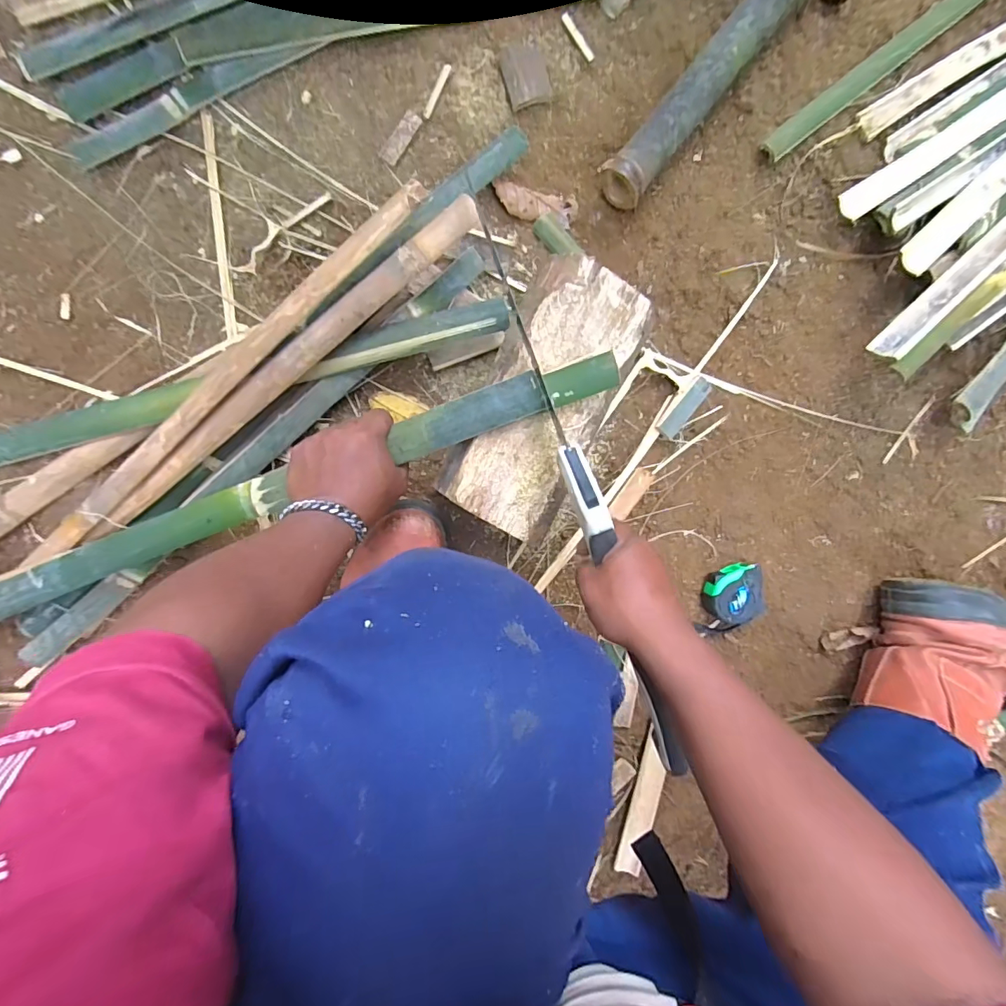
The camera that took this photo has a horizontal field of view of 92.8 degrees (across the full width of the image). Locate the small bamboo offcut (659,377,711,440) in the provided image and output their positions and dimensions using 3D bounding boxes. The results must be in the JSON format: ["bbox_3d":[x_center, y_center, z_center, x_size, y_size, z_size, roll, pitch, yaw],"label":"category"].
[{"bbox_3d":[0.223,-0.117,0.587,0.025,0.008,0.080,39,89,-7],"label":"small bamboo offcut"}]

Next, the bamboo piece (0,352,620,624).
[{"bbox_3d":[-0.242,-0.002,0.478,0.731,0.035,0.044,-19,95,6],"label":"bamboo piece"}]

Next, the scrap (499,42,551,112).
[{"bbox_3d":[0.026,-0.499,0.558,0.050,0.012,0.065,-18,95,-4],"label":"scrap"}]

